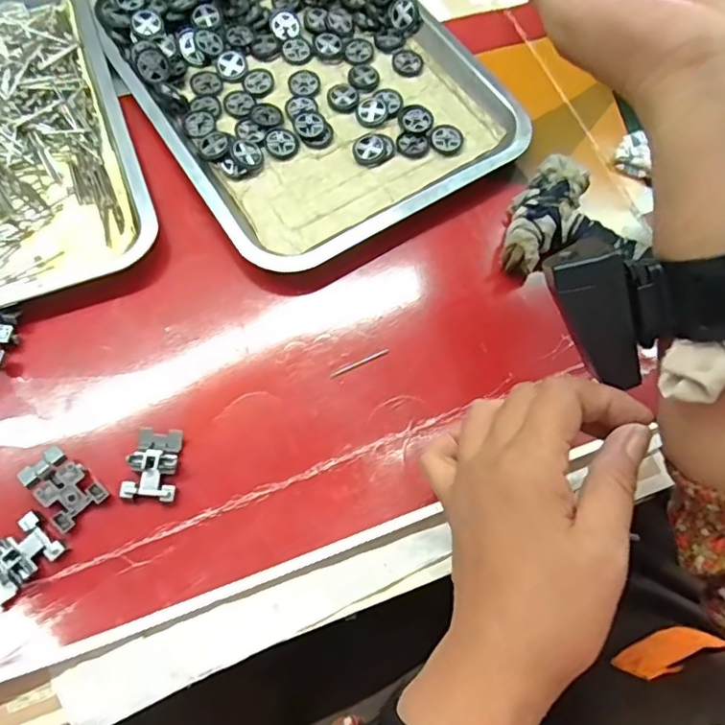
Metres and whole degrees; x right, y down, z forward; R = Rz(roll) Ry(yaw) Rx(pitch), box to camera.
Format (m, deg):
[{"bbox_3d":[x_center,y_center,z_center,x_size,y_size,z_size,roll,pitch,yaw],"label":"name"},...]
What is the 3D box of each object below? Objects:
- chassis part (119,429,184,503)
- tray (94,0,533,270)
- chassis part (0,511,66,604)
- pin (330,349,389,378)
[{"bbox_3d":[-0.130,0.063,0.351,0.030,0.012,0.044,4,69,-2],"label":"chassis part"},{"bbox_3d":[-0.057,-0.249,0.472,0.251,0.022,0.338,-31,73,-14],"label":"tray"},{"bbox_3d":[-0.200,0.113,0.325,0.044,0.008,0.031,-42,76,-17],"label":"chassis part"},{"bbox_3d":[-0.001,0.000,0.390,0.045,0.004,0.004,-25,72,-12],"label":"pin"}]

